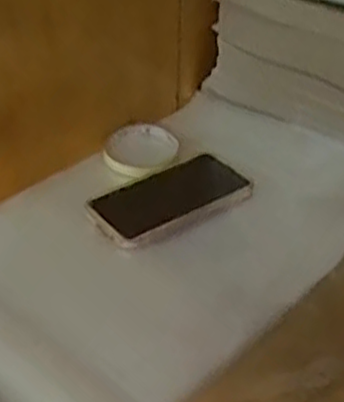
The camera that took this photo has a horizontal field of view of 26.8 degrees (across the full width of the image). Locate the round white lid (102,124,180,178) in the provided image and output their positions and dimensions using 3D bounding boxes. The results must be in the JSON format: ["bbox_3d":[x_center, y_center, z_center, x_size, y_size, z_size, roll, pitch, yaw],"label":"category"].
[{"bbox_3d":[-0.031,-0.057,0.766,0.084,0.011,0.084,-24,42,-27],"label":"round white lid"}]

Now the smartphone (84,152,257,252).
[{"bbox_3d":[-0.003,-0.007,0.701,0.159,0.009,0.092,-25,42,-28],"label":"smartphone"}]

